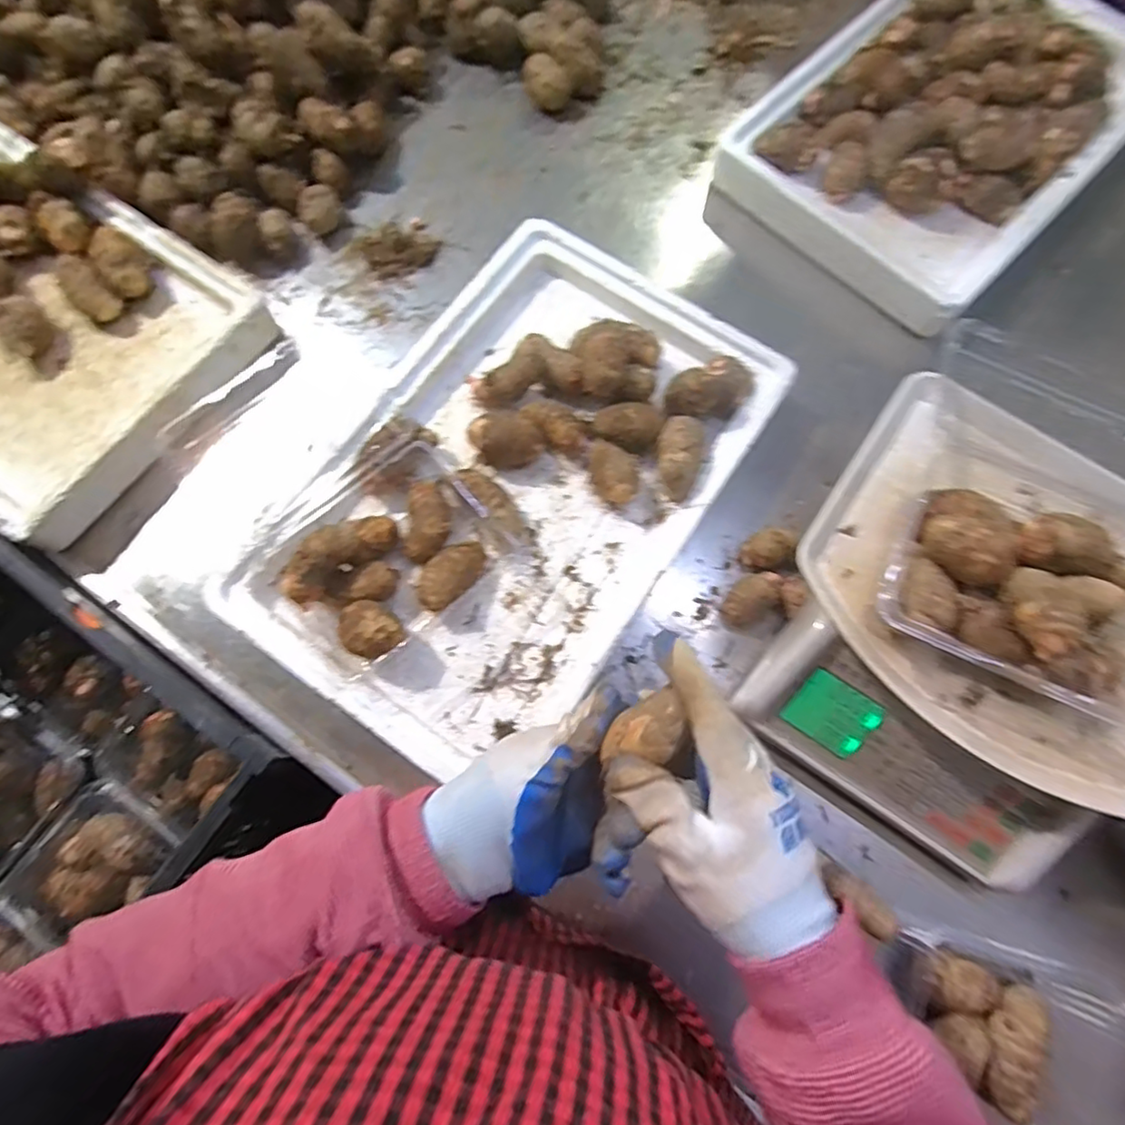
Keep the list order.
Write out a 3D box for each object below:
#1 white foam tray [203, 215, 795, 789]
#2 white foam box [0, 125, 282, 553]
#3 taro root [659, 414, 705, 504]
[{"bbox_3d":[-0.037,-0.071,0.533,0.299,0.076,0.466,33,76,8],"label":"white foam tray"},{"bbox_3d":[-0.565,-0.262,0.600,0.545,0.064,0.300,34,76,10],"label":"white foam box"},{"bbox_3d":[0.101,-0.093,0.523,0.038,0.036,0.076,11,73,3],"label":"taro root"}]

